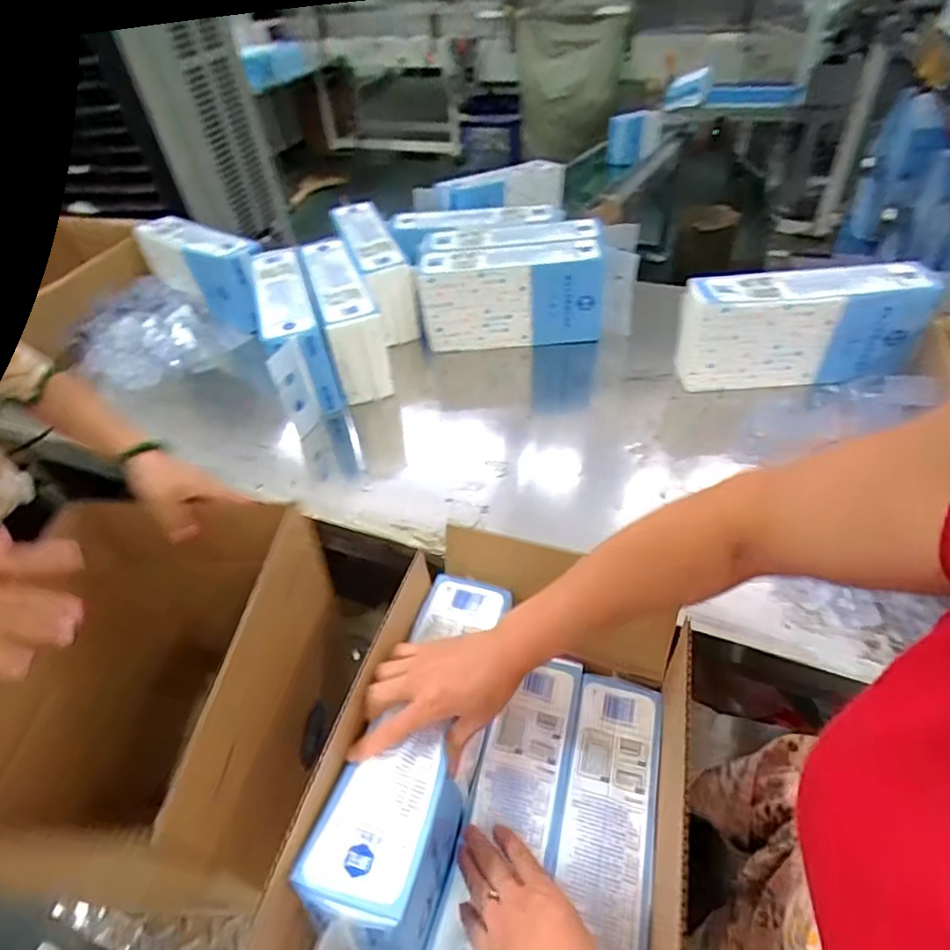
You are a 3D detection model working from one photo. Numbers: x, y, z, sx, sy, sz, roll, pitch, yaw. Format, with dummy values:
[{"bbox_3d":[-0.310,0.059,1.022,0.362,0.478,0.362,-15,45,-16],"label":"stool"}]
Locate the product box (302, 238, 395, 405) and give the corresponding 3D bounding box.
[{"bbox_3d":[-0.219,-0.265,0.983,0.085,0.177,0.309,-17,45,-11],"label":"product box"}]

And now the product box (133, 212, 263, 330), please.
[{"bbox_3d":[-0.522,-0.399,1.115,0.286,0.167,0.085,20,50,25],"label":"product box"}]

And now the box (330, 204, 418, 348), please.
[{"bbox_3d":[-0.186,-0.380,1.076,0.084,0.184,0.328,-19,46,-13],"label":"box"}]

